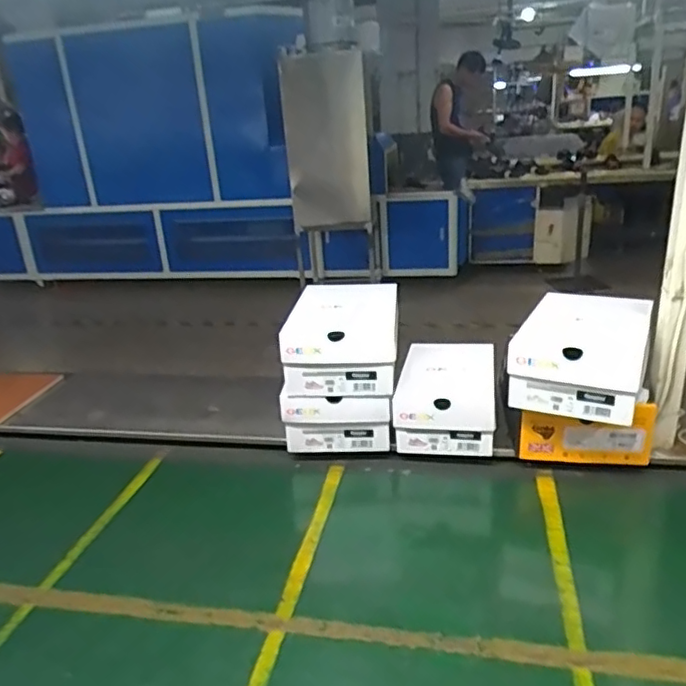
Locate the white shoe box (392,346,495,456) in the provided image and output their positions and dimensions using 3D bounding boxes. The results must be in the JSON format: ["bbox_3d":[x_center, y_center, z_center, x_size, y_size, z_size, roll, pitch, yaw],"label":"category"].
[{"bbox_3d":[0.193,0.099,1.096,0.166,0.111,0.240,-1,22,14],"label":"white shoe box"}]

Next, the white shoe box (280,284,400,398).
[{"bbox_3d":[0.006,-0.011,1.096,0.187,0.126,0.265,-2,22,8],"label":"white shoe box"}]

